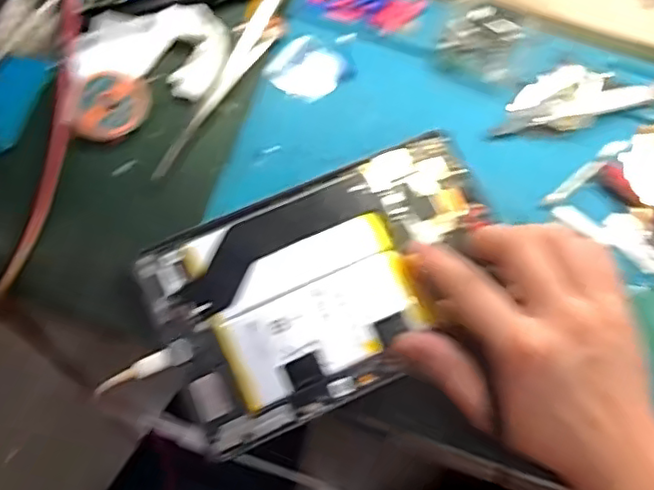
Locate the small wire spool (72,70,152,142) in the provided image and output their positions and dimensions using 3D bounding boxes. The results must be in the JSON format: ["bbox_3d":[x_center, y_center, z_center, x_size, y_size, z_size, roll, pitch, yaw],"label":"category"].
[{"bbox_3d":[-0.135,-0.090,0.402,0.044,0.011,0.043,0,72,-1],"label":"small wire spool"}]

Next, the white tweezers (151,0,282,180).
[{"bbox_3d":[-0.065,-0.105,0.410,0.020,0.007,0.149,26,73,7],"label":"white tweezers"}]

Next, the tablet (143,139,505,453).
[{"bbox_3d":[0.005,0.020,0.367,0.200,0.007,0.123,-25,74,-9],"label":"tablet"}]

